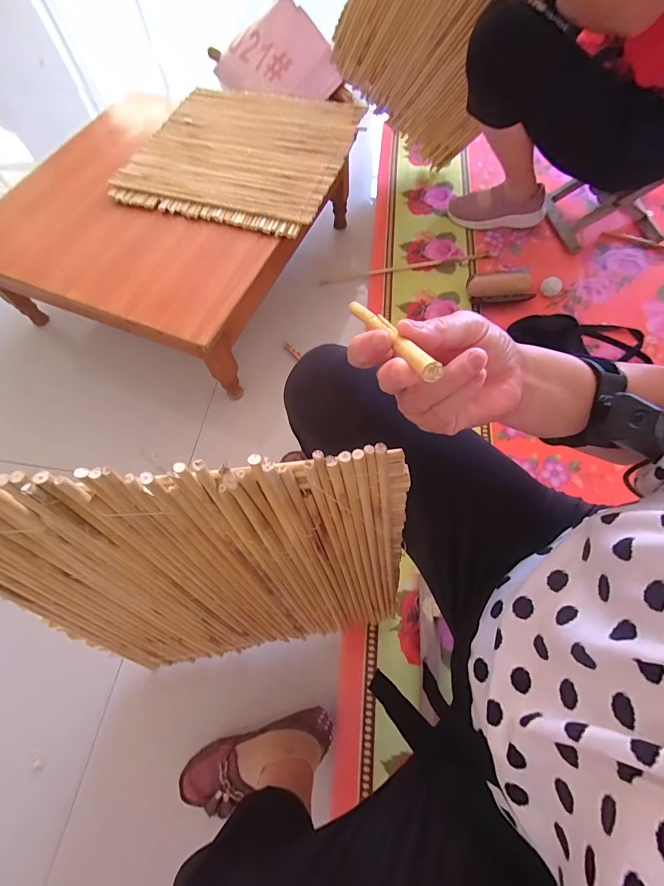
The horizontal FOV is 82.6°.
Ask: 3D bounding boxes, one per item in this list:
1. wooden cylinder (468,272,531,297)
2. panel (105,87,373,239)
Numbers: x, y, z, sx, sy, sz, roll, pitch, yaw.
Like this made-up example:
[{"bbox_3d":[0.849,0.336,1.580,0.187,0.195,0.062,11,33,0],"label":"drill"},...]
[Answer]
[{"bbox_3d":[0.421,-0.399,0.954,0.150,0.052,0.044,1,65,4],"label":"wooden cylinder"},{"bbox_3d":[-0.216,-0.679,0.882,0.479,0.019,0.444,17,73,11],"label":"panel"}]

